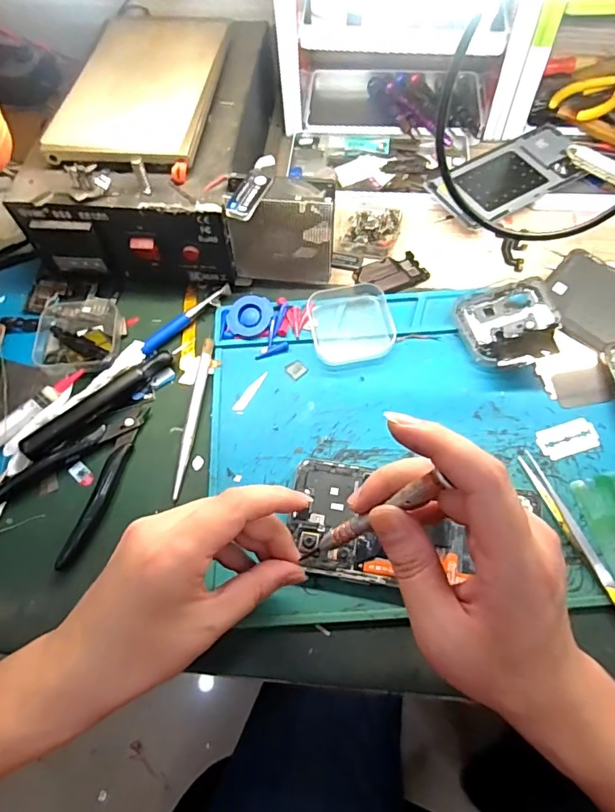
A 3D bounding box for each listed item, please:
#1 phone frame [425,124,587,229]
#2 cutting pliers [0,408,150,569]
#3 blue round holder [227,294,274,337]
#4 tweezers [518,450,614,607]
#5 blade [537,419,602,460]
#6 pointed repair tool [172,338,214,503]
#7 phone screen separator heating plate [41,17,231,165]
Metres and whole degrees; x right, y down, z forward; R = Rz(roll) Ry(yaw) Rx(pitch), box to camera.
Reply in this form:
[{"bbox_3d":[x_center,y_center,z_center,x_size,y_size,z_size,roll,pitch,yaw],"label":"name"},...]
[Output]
[{"bbox_3d":[0.189,-0.218,0.468,0.155,0.007,0.075,-28,64,-11],"label":"phone frame"},{"bbox_3d":[-0.168,0.044,0.356,0.077,0.008,0.116,20,65,13],"label":"cutting pliers"},{"bbox_3d":[-0.046,-0.073,0.404,0.036,0.012,0.034,-1,64,3],"label":"blue round holder"},{"bbox_3d":[0.175,0.090,0.316,0.010,0.006,0.137,-21,63,-7],"label":"tweezers"},{"bbox_3d":[0.185,0.023,0.353,0.043,0.004,0.023,-16,62,-5],"label":"blade"},{"bbox_3d":[-0.086,0.006,0.373,0.008,0.007,0.128,5,65,5],"label":"pointed repair tool"},{"bbox_3d":[-0.131,-0.255,0.403,0.114,0.025,0.189,8,63,8],"label":"phone screen separator heating plate"}]

